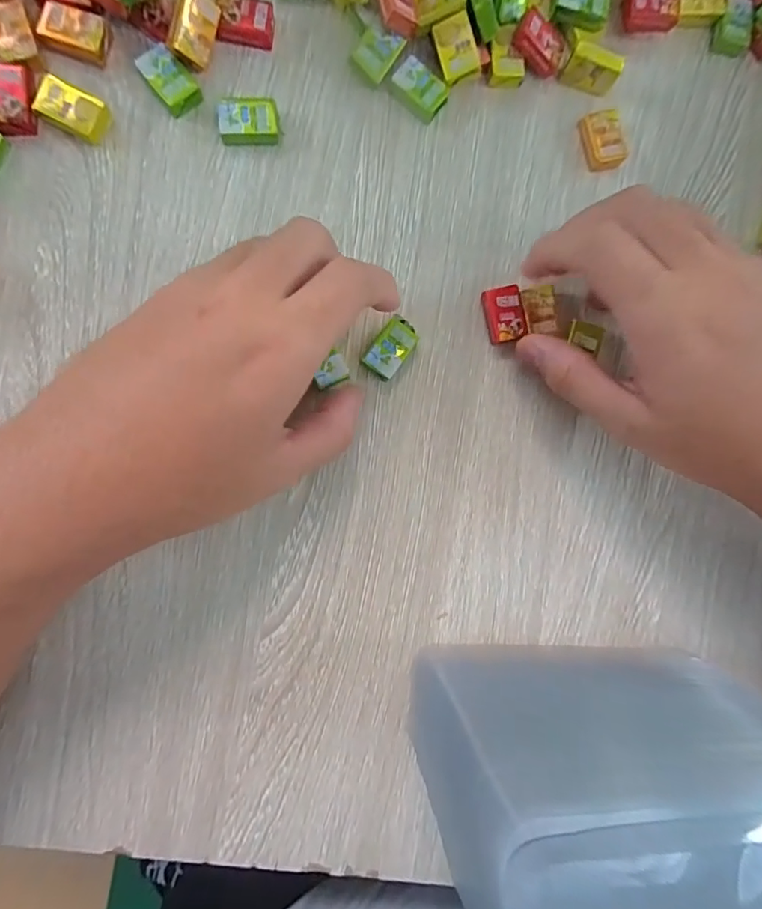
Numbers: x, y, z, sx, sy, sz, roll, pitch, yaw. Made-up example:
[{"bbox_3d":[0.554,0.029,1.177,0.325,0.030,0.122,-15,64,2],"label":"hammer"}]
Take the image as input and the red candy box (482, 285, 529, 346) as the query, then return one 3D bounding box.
[{"bbox_3d":[0.060,-0.067,0.234,0.018,0.010,0.026,-12,90,-7],"label":"red candy box"}]

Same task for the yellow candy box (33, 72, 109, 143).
[{"bbox_3d":[-0.135,-0.150,0.210,0.028,0.010,0.019,29,86,-5],"label":"yellow candy box"}]

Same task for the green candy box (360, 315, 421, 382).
[{"bbox_3d":[0.005,-0.050,0.228,0.017,0.009,0.029,37,85,-5],"label":"green candy box"}]

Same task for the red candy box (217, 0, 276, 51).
[{"bbox_3d":[-0.061,-0.197,0.220,0.025,0.009,0.019,2,89,-7],"label":"red candy box"}]

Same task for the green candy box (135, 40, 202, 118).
[{"bbox_3d":[-0.095,-0.168,0.216,0.018,0.008,0.025,-39,94,-6],"label":"green candy box"}]

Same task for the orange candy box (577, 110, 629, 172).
[{"bbox_3d":[0.111,-0.157,0.242,0.018,0.009,0.026,-14,91,-7],"label":"orange candy box"}]

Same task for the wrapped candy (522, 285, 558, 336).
[{"bbox_3d":[0.077,-0.070,0.231,0.015,0.004,0.023,-8,91,-8],"label":"wrapped candy"}]

